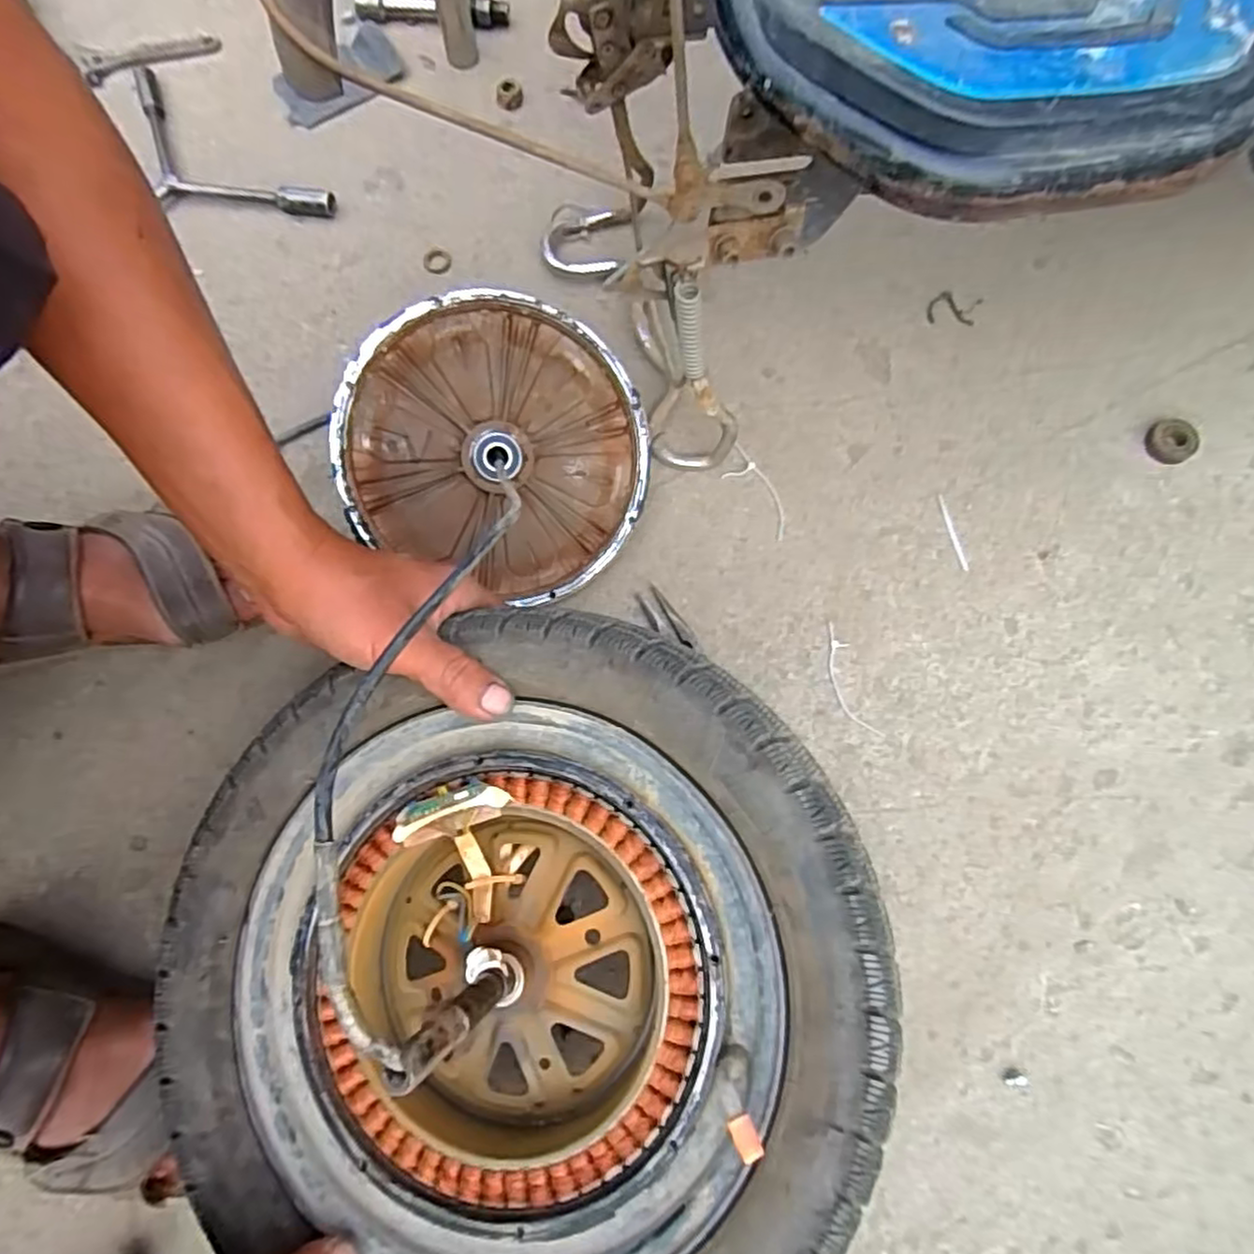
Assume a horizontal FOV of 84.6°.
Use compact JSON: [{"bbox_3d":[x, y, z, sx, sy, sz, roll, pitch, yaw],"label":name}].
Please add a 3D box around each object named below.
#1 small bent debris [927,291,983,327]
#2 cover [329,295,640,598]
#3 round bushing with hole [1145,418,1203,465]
[{"bbox_3d":[0.271,-0.264,0.571,0.041,0.004,0.028,12,77,4],"label":"small bent debris"},{"bbox_3d":[-0.090,-0.128,0.493,0.206,0.024,0.192,25,95,-15],"label":"cover"},{"bbox_3d":[0.420,-0.143,0.530,0.036,0.008,0.034,0,76,1],"label":"round bushing with hole"}]

